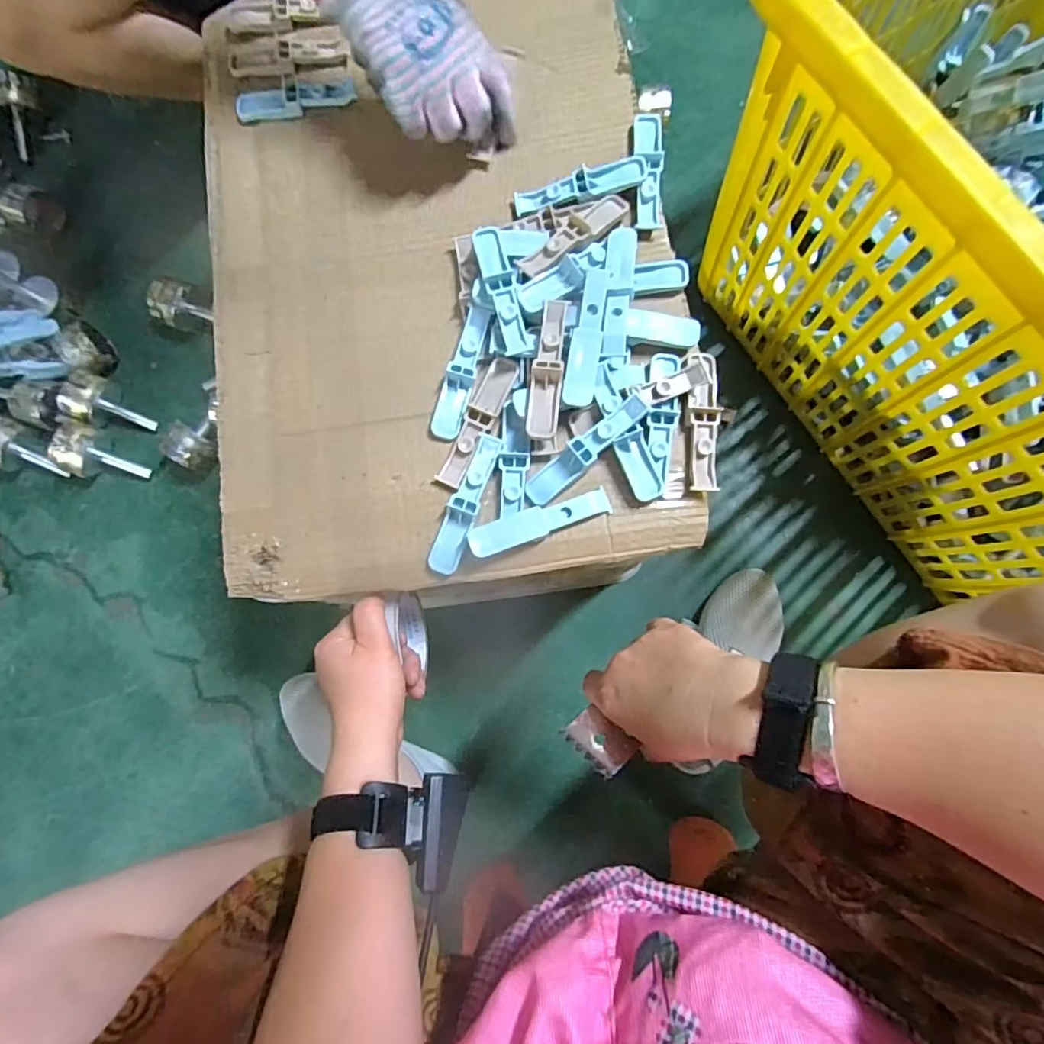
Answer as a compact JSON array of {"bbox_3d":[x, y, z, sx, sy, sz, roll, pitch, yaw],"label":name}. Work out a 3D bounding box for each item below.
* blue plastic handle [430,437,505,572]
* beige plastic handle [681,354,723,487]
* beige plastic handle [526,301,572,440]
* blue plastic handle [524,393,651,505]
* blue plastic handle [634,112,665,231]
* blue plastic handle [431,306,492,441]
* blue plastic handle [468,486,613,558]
[{"bbox_3d":[-0.039,-0.013,0.394,0.021,0.012,0.100,19,82,6],"label":"blue plastic handle"},{"bbox_3d":[0.127,-0.070,0.396,0.024,0.013,0.097,-3,81,3],"label":"beige plastic handle"},{"bbox_3d":[0.018,-0.105,0.386,0.021,0.010,0.099,6,81,4],"label":"beige plastic handle"},{"bbox_3d":[0.044,-0.050,0.384,0.100,0.020,0.018,-40,81,-3],"label":"blue plastic handle"},{"bbox_3d":[0.097,-0.270,0.432,0.020,0.019,0.096,0,81,3],"label":"blue plastic handle"},{"bbox_3d":[-0.044,-0.107,0.415,0.021,0.015,0.098,14,82,5],"label":"blue plastic handle"},{"bbox_3d":[0.013,0.000,0.384,0.098,0.022,0.022,-19,83,-1],"label":"blue plastic handle"}]

